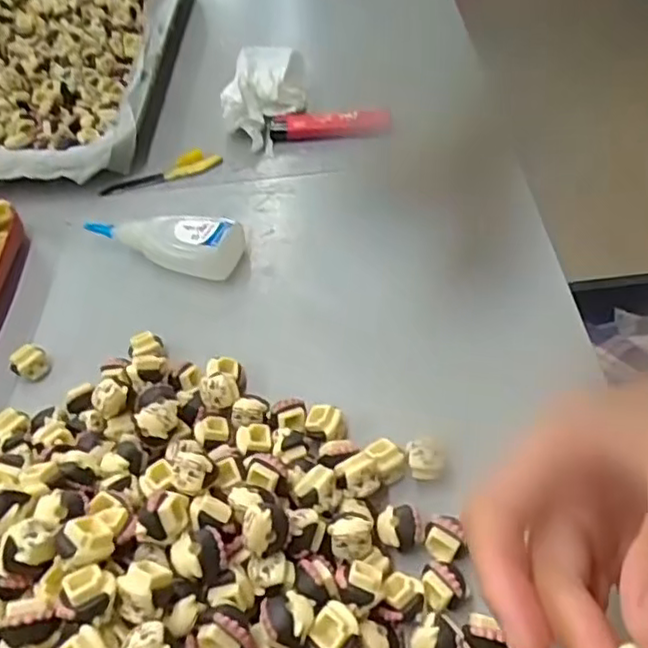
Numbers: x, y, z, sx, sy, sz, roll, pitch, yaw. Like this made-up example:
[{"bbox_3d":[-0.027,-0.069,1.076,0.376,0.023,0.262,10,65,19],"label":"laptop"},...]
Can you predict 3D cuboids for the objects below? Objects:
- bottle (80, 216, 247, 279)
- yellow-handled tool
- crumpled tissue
[{"bbox_3d":[-0.088,-0.043,0.362,0.092,0.027,0.029,8,51,15],"label":"bottle"},{"bbox_3d":[-0.105,-0.097,0.420,0.078,0.008,0.016,-23,50,-12],"label":"yellow-handled tool"},{"bbox_3d":[-0.040,-0.161,0.451,0.053,0.027,0.099,1,51,7],"label":"crumpled tissue"}]

